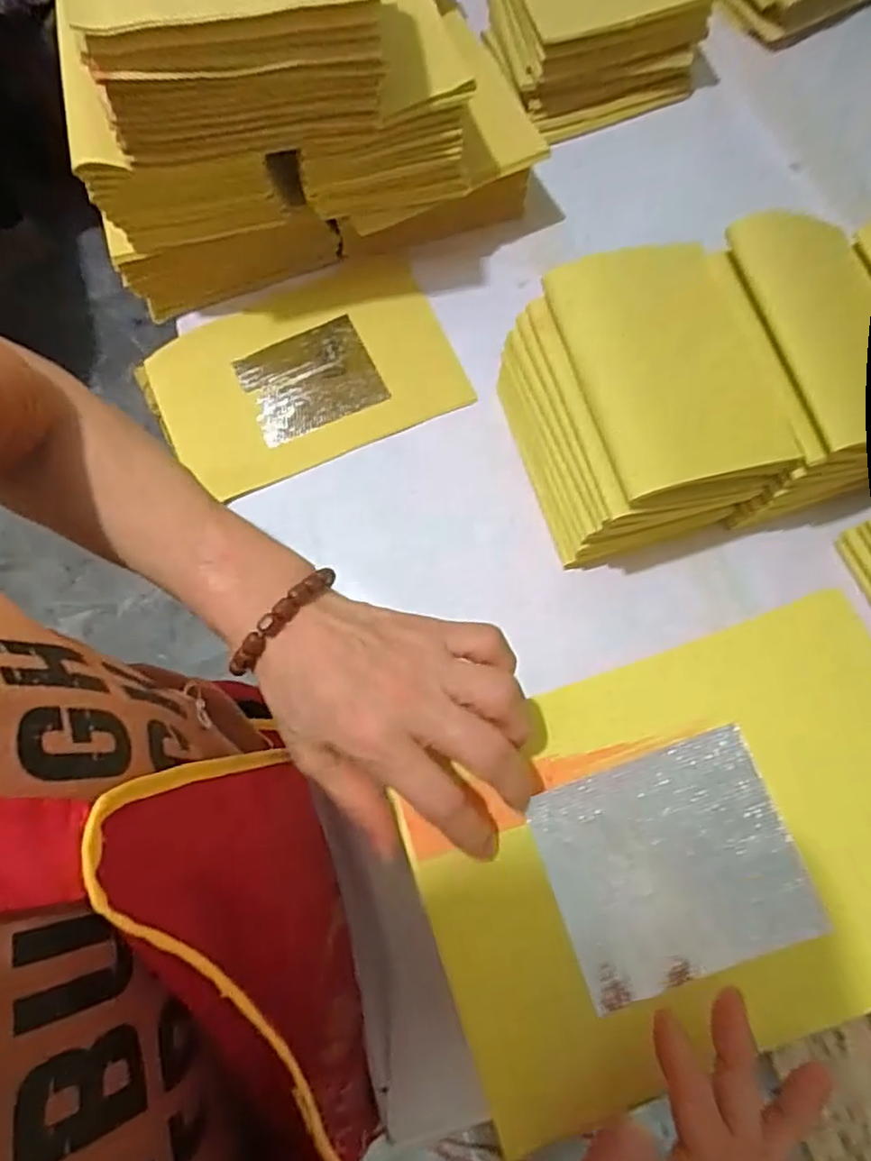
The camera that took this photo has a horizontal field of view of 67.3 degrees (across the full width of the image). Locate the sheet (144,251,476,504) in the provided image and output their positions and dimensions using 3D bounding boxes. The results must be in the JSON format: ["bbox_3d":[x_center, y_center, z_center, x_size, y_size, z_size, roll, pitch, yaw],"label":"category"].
[{"bbox_3d":[-0.103,-0.169,0.524,0.227,0.008,0.166,-25,72,-7],"label":"sheet"}]

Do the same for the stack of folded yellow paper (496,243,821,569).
[{"bbox_3d":[0.132,-0.113,0.433,0.139,0.108,0.158,-15,71,-4],"label":"stack of folded yellow paper"}]

